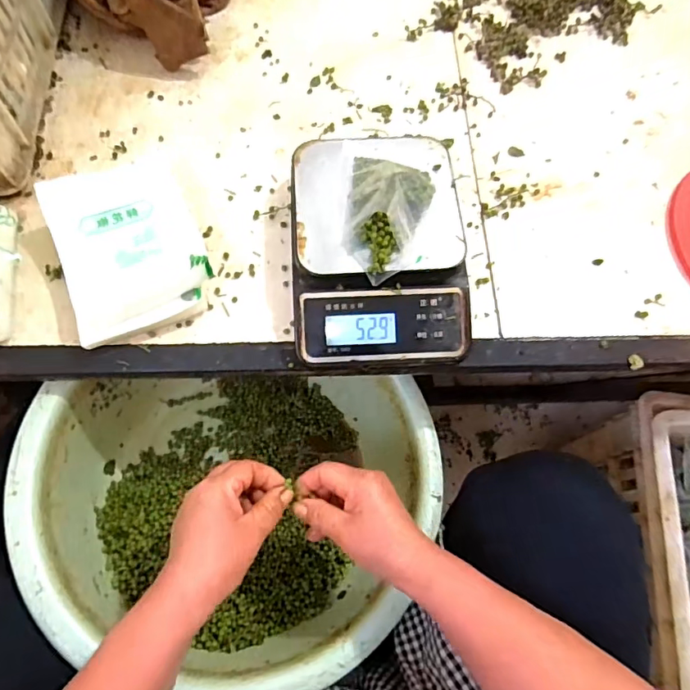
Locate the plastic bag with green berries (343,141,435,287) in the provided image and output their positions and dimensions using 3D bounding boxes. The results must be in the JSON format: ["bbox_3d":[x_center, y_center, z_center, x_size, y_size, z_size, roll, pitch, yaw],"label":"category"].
[{"bbox_3d":[0.038,-0.119,0.421,0.074,0.037,0.126,1,68,-2],"label":"plastic bag with green berries"}]

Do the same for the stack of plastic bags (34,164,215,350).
[{"bbox_3d":[-0.191,-0.090,0.446,0.116,0.043,0.156,-20,69,-10],"label":"stack of plastic bags"}]

